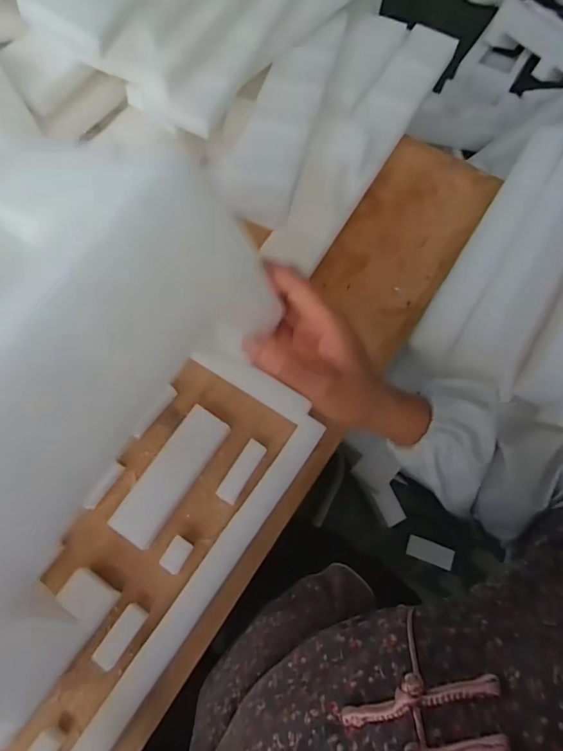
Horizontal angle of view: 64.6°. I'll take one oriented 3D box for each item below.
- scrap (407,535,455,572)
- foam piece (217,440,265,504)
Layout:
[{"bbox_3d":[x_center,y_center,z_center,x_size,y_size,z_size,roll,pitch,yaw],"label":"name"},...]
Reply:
[{"bbox_3d":[0.377,0.448,1.128,0.112,0.008,0.051,17,83,16],"label":"scrap"},{"bbox_3d":[-0.047,0.117,0.542,0.025,0.010,0.078,31,72,11],"label":"foam piece"}]

